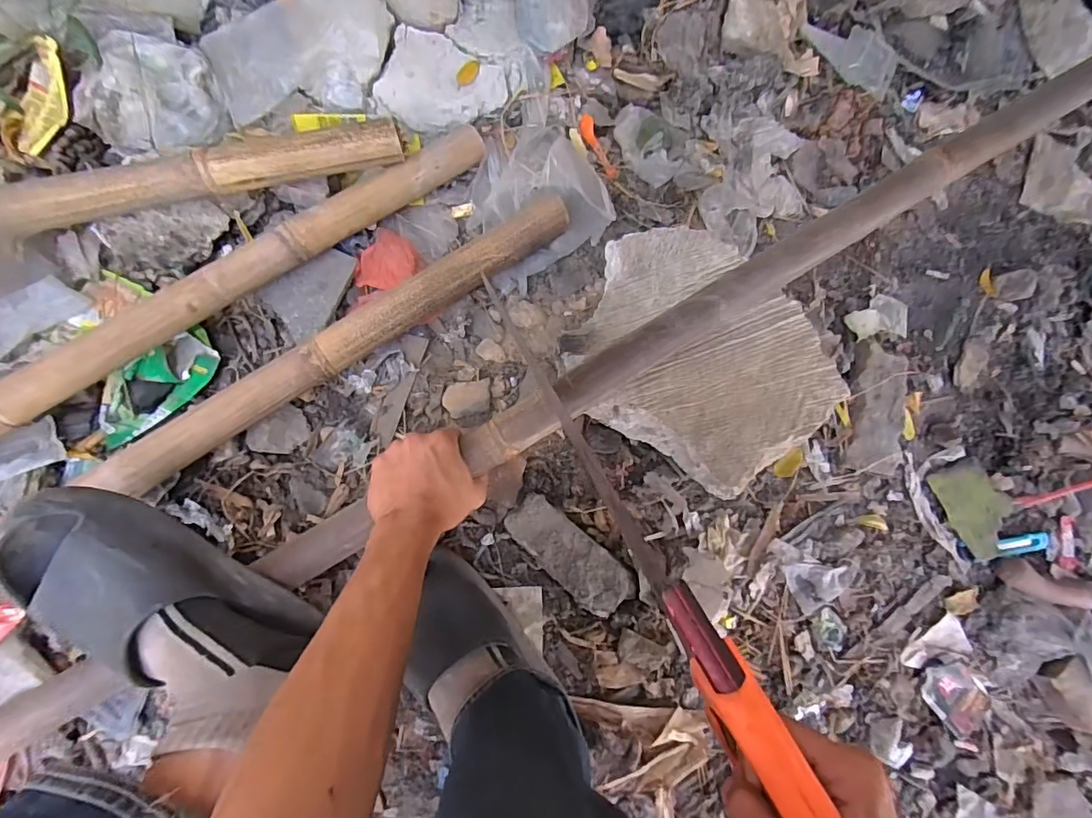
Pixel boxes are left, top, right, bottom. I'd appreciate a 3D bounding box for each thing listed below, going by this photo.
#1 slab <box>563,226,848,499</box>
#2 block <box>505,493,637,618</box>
[{"bbox_3d":[0.179,-0.061,0.579,0.290,0.051,0.238,35,81,-3],"label":"slab"},{"bbox_3d":[0.026,0.162,0.575,0.151,0.032,0.059,42,81,-2],"label":"block"}]

